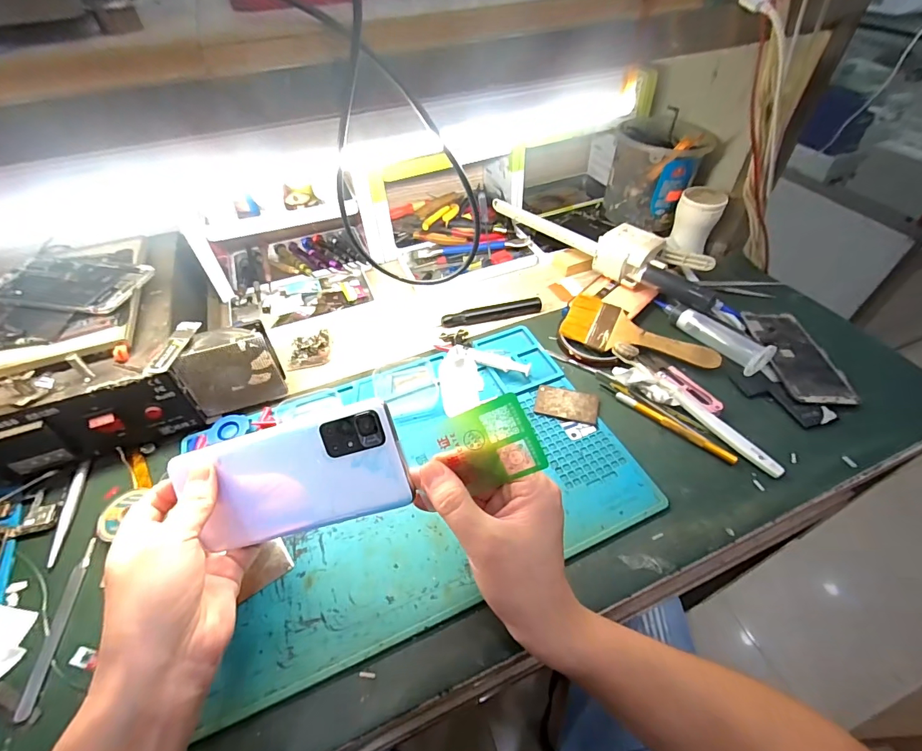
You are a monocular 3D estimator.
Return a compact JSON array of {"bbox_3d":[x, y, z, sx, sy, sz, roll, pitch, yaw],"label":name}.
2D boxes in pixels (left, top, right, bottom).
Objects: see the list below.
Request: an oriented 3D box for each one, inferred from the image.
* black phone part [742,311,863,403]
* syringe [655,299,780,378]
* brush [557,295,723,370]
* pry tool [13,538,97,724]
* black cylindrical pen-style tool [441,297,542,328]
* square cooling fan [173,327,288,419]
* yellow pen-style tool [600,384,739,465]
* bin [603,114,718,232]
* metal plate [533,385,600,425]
[{"bbox_3d":[0.362,-0.023,0.459,0.064,0.010,0.138,1,48,3],"label":"black phone part"},{"bbox_3d":[0.277,-0.053,0.475,0.036,0.029,0.132,-24,52,-18],"label":"syringe"},{"bbox_3d":[0.198,-0.041,0.477,0.162,0.022,0.061,23,53,21],"label":"brush"},{"bbox_3d":[-0.297,0.180,0.316,0.011,0.009,0.121,-10,49,-6],"label":"pry tool"},{"bbox_3d":[0.039,-0.077,0.529,0.124,0.014,0.018,-12,49,-8],"label":"black cylindrical pen-style tool"},{"bbox_3d":[-0.223,-0.003,0.416,0.079,0.084,0.025,-22,51,-16],"label":"square cooling fan"},{"bbox_3d":[0.195,0.042,0.410,0.135,0.009,0.010,35,58,29],"label":"yellow pen-style tool"},{"bbox_3d":[0.273,-0.285,0.601,0.117,0.114,0.109,27,55,24],"label":"bin"},{"bbox_3d":[0.107,0.029,0.431,0.062,0.005,0.035,14,50,14],"label":"metal plate"}]

